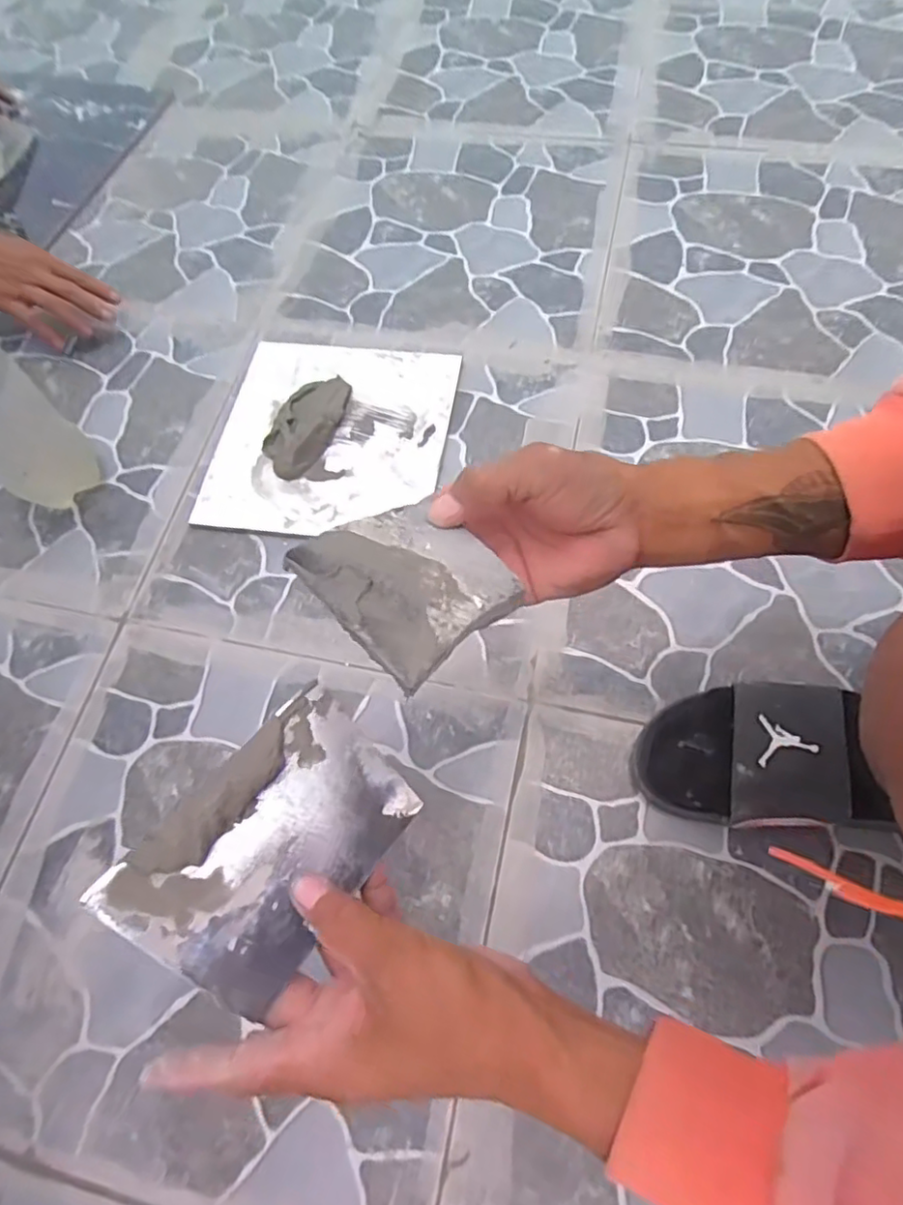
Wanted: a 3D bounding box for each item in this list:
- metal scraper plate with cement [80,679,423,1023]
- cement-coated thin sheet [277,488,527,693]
[{"bbox_3d":[-0.083,0.112,0.292,0.088,0.015,0.131,42,59,4],"label":"metal scraper plate with cement"},{"bbox_3d":[-0.019,-0.013,0.282,0.078,0.007,0.094,-30,57,-28],"label":"cement-coated thin sheet"}]

